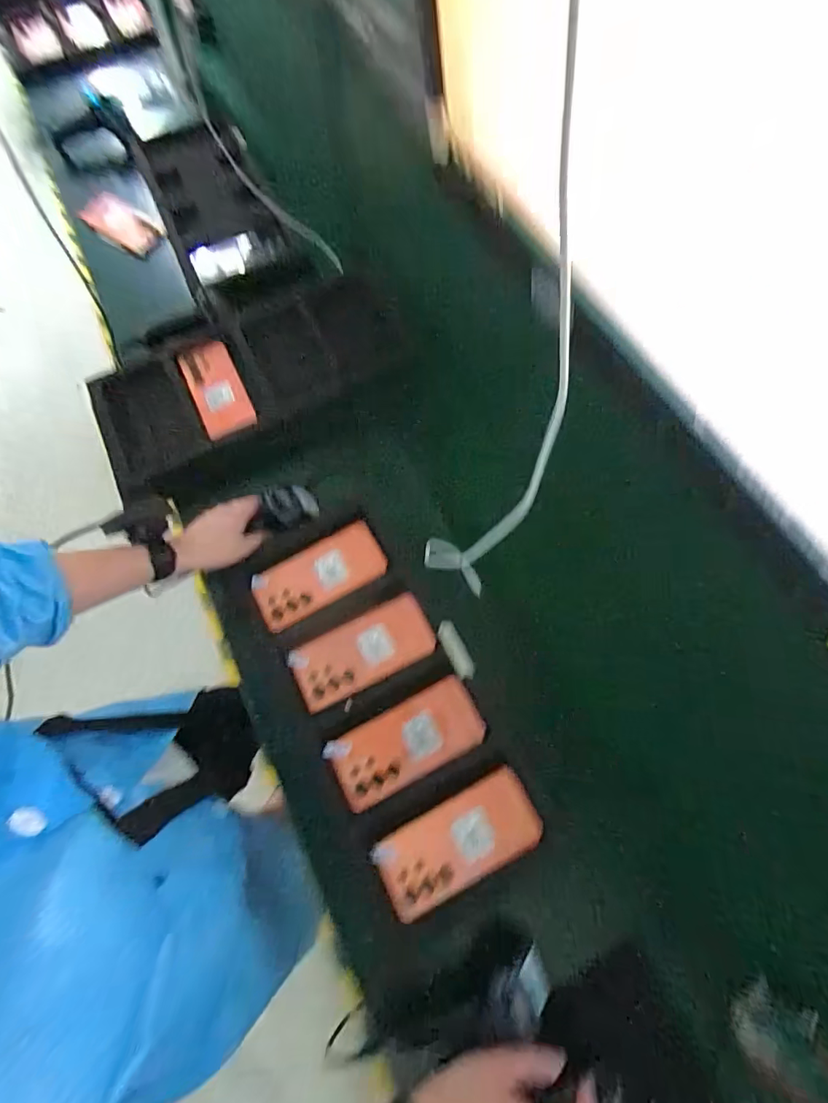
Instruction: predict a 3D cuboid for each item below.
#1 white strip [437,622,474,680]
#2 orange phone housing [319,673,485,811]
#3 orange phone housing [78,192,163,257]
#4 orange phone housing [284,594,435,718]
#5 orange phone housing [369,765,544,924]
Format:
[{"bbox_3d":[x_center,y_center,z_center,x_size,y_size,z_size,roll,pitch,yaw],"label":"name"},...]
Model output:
[{"bbox_3d":[0.051,0.121,0.576,0.024,0.016,0.072,-26,71,-8],"label":"white strip"},{"bbox_3d":[-0.008,0.223,0.550,0.179,0.016,0.082,-26,71,-8],"label":"orange phone housing"},{"bbox_3d":[-0.567,-0.635,0.916,0.177,0.016,0.076,32,104,6],"label":"orange phone housing"},{"bbox_3d":[-0.064,0.123,0.582,0.174,0.017,0.083,-27,71,-8],"label":"orange phone housing"},{"bbox_3d":[0.050,0.319,0.517,0.181,0.020,0.085,-25,72,-11],"label":"orange phone housing"}]

